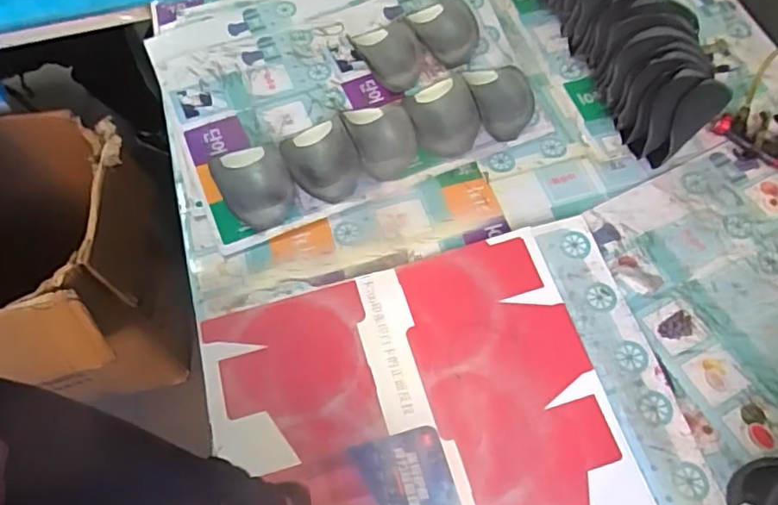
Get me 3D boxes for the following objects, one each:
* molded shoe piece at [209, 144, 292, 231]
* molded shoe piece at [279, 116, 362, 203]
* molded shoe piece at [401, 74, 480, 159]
[{"bbox_3d":[-0.193,-0.099,0.855,0.099,0.031,0.143,-26,64,-14],"label":"molded shoe piece"},{"bbox_3d":[-0.101,-0.137,0.872,0.099,0.041,0.142,-26,64,-14],"label":"molded shoe piece"},{"bbox_3d":[0.080,-0.210,0.904,0.099,0.035,0.143,-13,61,-7],"label":"molded shoe piece"}]

